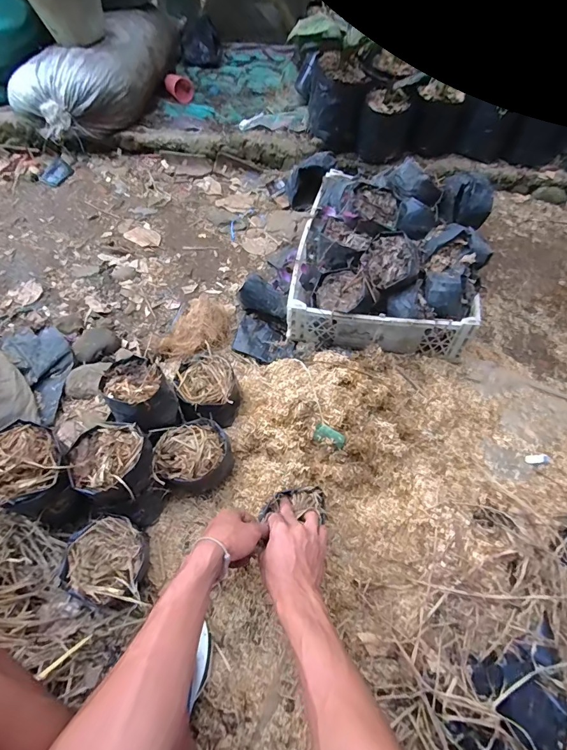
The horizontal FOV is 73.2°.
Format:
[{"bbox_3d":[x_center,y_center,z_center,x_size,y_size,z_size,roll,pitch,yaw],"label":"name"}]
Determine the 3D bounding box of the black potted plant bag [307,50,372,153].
[{"bbox_3d":[0.164,-0.838,1.184,0.171,0.193,0.187,5,58,2],"label":"black potted plant bag"}]

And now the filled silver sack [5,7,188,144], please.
[{"bbox_3d":[-0.619,-1.060,1.311,0.339,0.195,0.671,13,59,8],"label":"filled silver sack"}]

